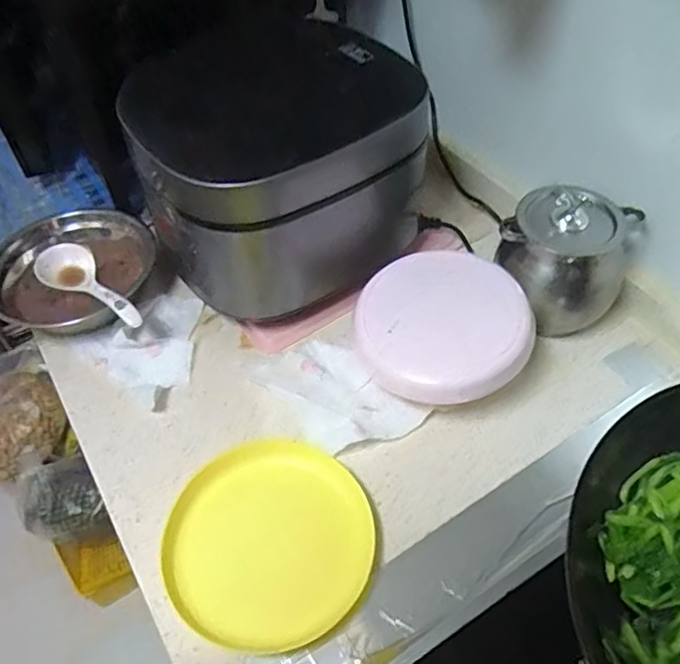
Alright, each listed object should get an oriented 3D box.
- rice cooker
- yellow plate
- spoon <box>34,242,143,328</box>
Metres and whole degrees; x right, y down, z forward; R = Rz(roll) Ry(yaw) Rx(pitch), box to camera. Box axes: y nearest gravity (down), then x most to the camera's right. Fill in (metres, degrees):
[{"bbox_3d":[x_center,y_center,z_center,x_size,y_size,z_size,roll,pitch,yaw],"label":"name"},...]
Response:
[{"bbox_3d":[-0.093,-0.214,0.725,0.283,0.200,0.350,-21,53,-14],"label":"rice cooker"},{"bbox_3d":[-0.063,0.180,0.530,0.174,0.028,0.174,-1,52,1],"label":"yellow plate"},{"bbox_3d":[-0.292,-0.054,0.705,0.064,0.033,0.210,-38,47,-25],"label":"spoon"}]

